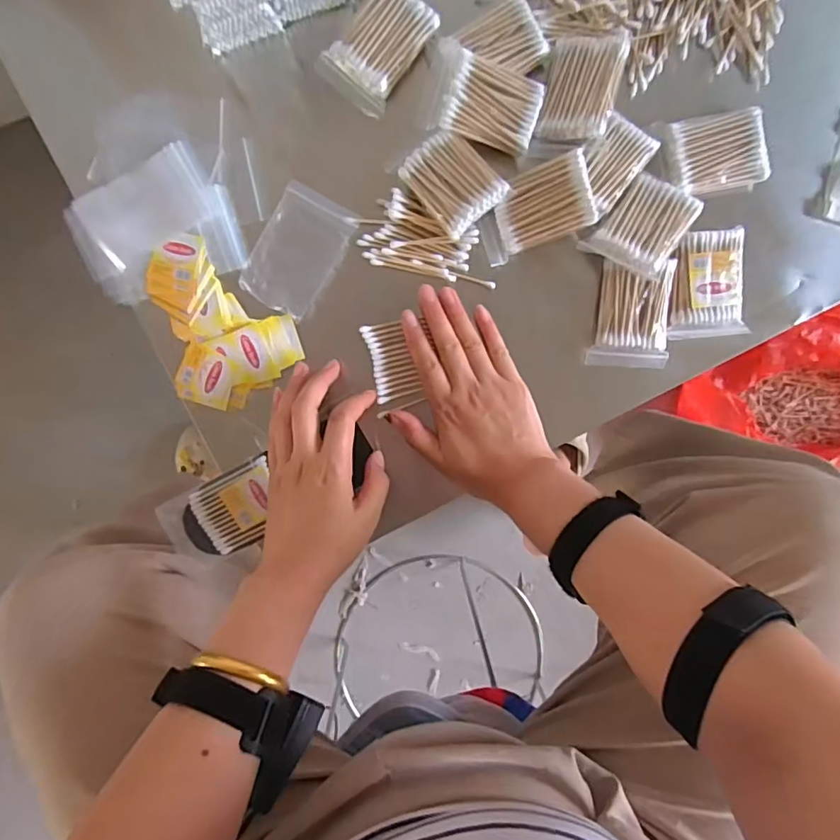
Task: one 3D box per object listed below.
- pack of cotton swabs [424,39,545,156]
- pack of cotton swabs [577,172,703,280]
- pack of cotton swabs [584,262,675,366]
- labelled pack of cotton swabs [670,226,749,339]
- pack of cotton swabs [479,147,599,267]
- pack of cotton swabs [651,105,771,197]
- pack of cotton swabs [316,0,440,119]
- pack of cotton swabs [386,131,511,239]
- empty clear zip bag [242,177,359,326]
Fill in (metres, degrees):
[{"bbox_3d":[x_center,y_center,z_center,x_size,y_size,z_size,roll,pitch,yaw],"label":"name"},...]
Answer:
[{"bbox_3d":[0.051,-0.250,0.414,0.085,0.022,0.061,13,92,-1],"label":"pack of cotton swabs"},{"bbox_3d":[0.174,-0.152,0.419,0.061,0.010,0.077,33,83,12],"label":"pack of cotton swabs"},{"bbox_3d":[0.172,-0.085,0.433,0.062,0.021,0.081,3,92,0],"label":"pack of cotton swabs"},{"bbox_3d":[0.232,-0.110,0.432,0.059,0.009,0.083,-4,92,0],"label":"labelled pack of cotton swabs"},{"bbox_3d":[0.090,-0.164,0.420,0.089,0.008,0.053,-20,100,20],"label":"pack of cotton swabs"},{"bbox_3d":[0.233,-0.212,0.425,0.078,0.015,0.062,-10,92,0],"label":"pack of cotton swabs"},{"bbox_3d":[-0.034,-0.296,0.423,0.060,0.022,0.085,35,91,-1],"label":"pack of cotton swabs"},{"bbox_3d":[0.023,-0.190,0.420,0.056,0.020,0.080,-39,91,1],"label":"pack of cotton swabs"},{"bbox_3d":[-0.099,-0.136,0.437,0.064,0.011,0.095,29,92,-1],"label":"empty clear zip bag"}]

